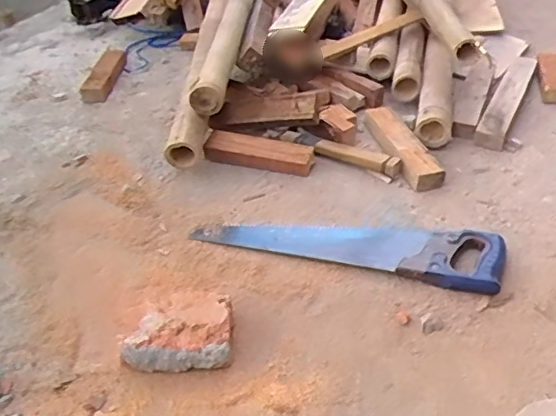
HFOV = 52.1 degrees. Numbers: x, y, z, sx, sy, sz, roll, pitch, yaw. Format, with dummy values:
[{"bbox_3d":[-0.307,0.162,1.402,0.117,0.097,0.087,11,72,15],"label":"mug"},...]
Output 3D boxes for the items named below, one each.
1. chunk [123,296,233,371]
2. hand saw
[{"bbox_3d":[-0.139,0.170,0.804,0.147,0.054,0.120,-3,37,1],"label":"chunk"},{"bbox_3d":[0.113,0.052,0.967,0.496,0.022,0.128,10,39,17],"label":"hand saw"}]

